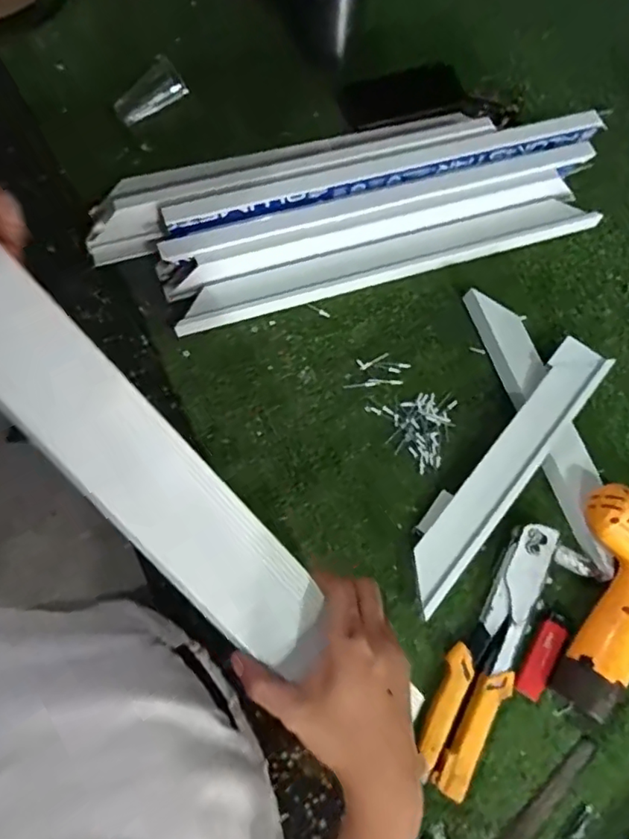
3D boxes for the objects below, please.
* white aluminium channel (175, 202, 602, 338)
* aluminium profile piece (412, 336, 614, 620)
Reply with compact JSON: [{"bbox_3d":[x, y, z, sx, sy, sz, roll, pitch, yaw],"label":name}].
[{"bbox_3d":[0.088,-0.182,0.622,0.489,0.024,0.040,-17,73,-8],"label":"white aluminium channel"},{"bbox_3d":[0.186,0.046,0.539,0.053,0.042,0.311,39,74,10],"label":"aluminium profile piece"}]

